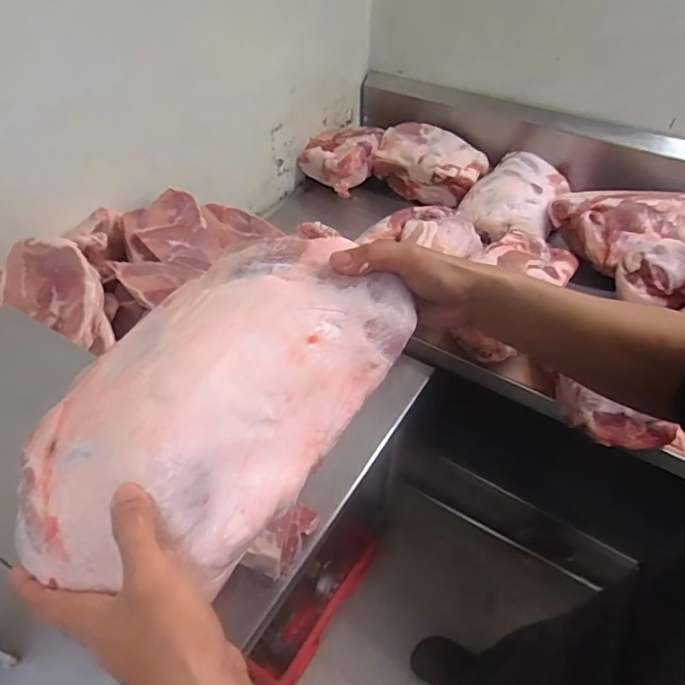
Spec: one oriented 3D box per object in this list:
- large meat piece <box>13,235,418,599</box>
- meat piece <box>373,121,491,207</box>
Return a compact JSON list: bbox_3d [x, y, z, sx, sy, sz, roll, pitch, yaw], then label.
[{"bbox_3d":[-0.089,0.035,0.362,0.179,0.104,0.284,28,52,24],"label":"large meat piece"},{"bbox_3d":[0.239,-0.476,1.358,0.288,0.132,0.166,23,50,20],"label":"meat piece"}]

